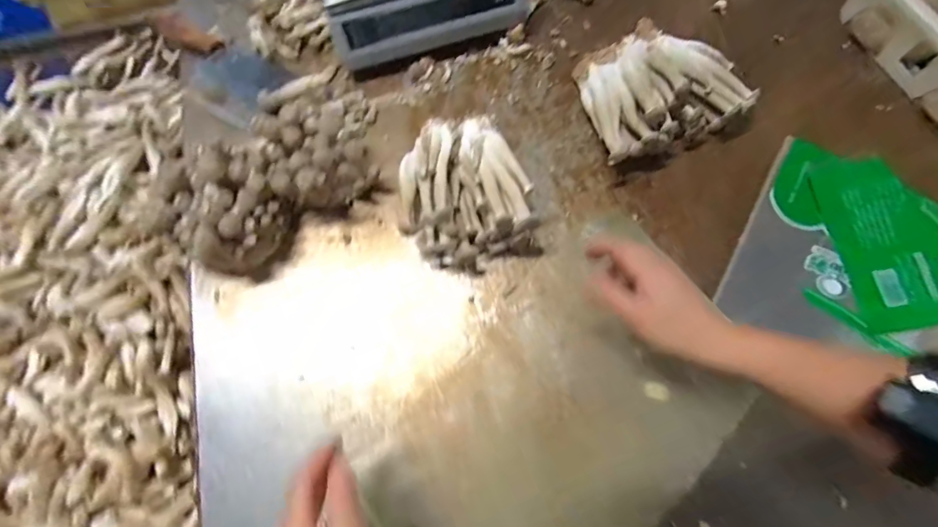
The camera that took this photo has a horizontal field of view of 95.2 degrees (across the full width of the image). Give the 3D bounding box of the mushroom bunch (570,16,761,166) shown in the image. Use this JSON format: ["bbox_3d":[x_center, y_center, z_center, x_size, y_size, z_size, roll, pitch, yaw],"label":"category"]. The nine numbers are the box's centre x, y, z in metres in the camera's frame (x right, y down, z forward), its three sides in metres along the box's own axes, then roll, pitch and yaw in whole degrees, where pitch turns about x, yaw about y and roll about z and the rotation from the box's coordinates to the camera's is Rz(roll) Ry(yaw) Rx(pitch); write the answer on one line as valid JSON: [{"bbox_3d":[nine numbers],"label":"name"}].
[{"bbox_3d":[0.236,-0.225,0.541,0.194,0.081,0.171,-18,74,-3],"label":"mushroom bunch"}]

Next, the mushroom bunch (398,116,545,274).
[{"bbox_3d":[-0.008,-0.079,0.506,0.139,0.081,0.159,-19,74,-3],"label":"mushroom bunch"}]

